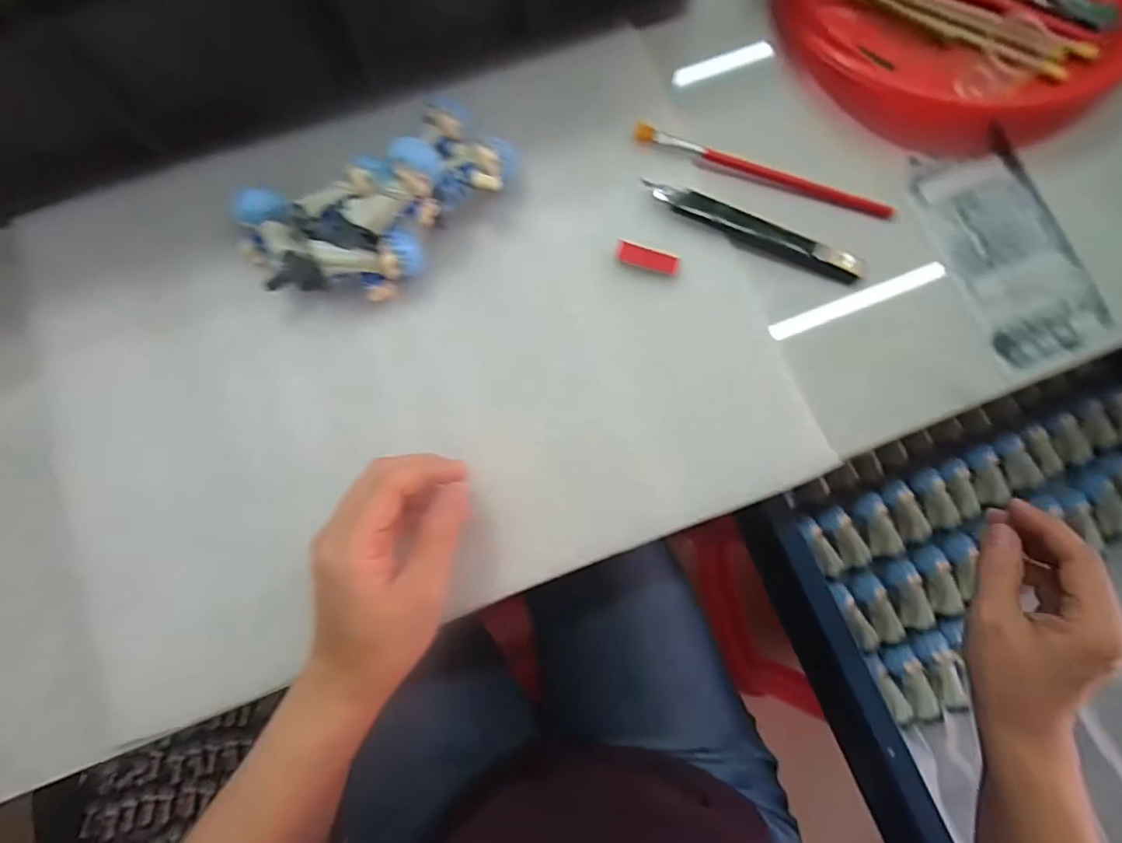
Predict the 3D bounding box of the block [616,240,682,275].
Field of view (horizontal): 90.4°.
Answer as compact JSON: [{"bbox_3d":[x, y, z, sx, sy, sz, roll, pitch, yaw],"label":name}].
[{"bbox_3d":[0.053,-0.099,0.335,0.039,0.004,0.014,18,80,3],"label":"block"}]

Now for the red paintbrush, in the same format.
[{"bbox_3d":[0.126,-0.154,0.349,0.166,0.010,0.012,19,80,3],"label":"red paintbrush"}]

